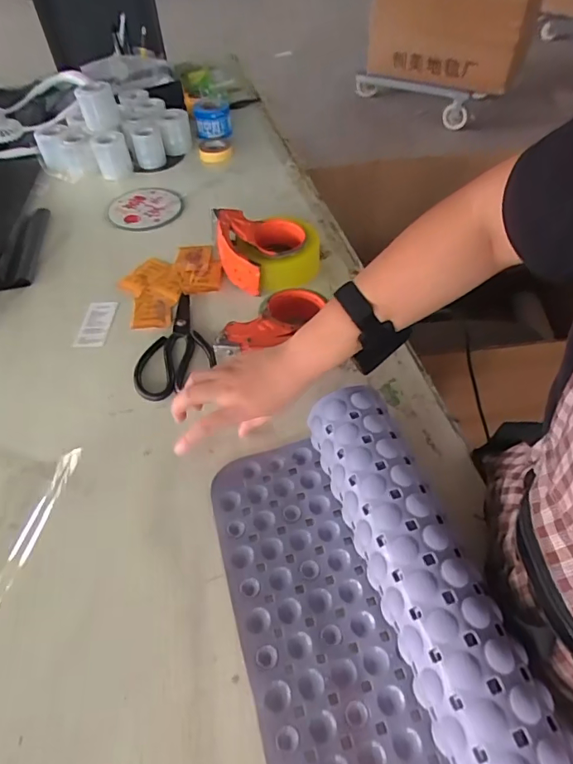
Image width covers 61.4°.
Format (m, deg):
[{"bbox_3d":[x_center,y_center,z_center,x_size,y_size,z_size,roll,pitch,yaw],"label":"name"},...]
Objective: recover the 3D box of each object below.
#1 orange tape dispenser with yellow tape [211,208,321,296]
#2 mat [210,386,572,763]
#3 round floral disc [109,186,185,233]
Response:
[{"bbox_3d":[-0.028,-0.209,0.741,0.141,0.068,0.145,-1,50,1],"label":"orange tape dispenser with yellow tape"},{"bbox_3d":[0.067,0.215,0.376,0.192,0.088,0.445,-15,51,-10],"label":"mat"},{"bbox_3d":[-0.255,-0.319,0.880,0.123,0.007,0.137,0,50,2],"label":"round floral disc"}]

